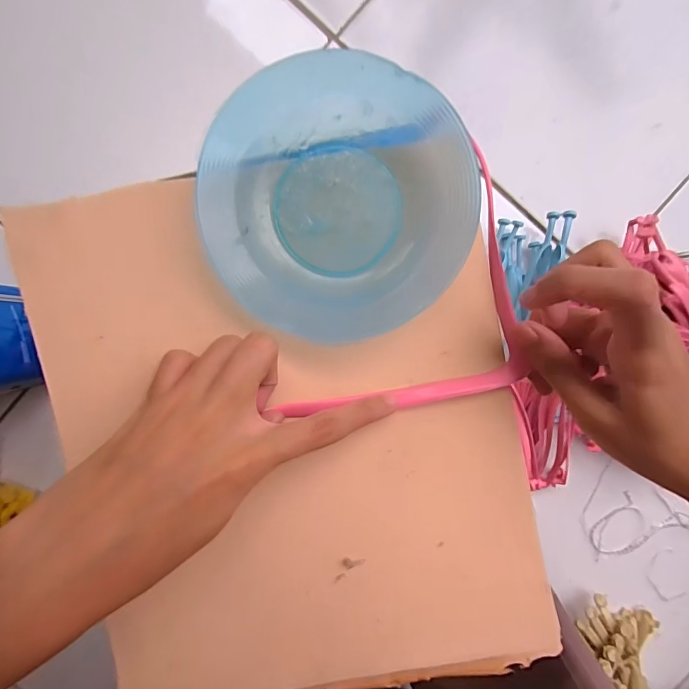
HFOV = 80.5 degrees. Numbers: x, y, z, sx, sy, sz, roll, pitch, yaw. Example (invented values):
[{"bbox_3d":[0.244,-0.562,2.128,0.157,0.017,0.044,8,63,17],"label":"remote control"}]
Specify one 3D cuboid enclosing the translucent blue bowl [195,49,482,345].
[{"bbox_3d":[-0.003,-0.068,0.203,0.127,0.024,0.128,1,92,-1],"label":"translucent blue bowl"}]

